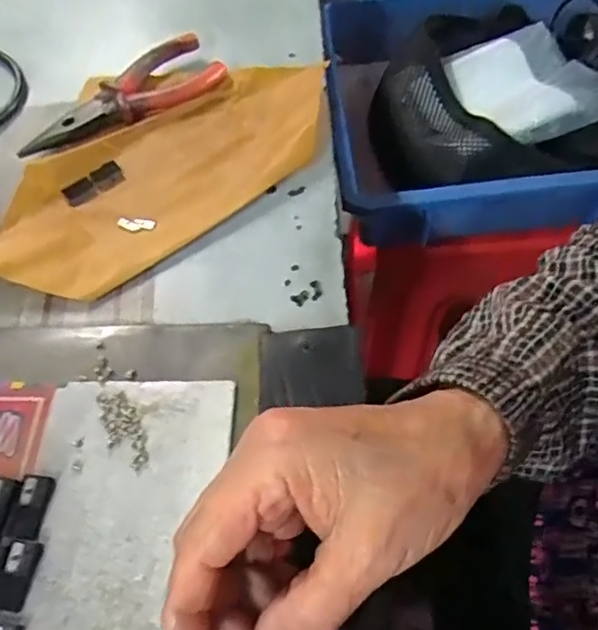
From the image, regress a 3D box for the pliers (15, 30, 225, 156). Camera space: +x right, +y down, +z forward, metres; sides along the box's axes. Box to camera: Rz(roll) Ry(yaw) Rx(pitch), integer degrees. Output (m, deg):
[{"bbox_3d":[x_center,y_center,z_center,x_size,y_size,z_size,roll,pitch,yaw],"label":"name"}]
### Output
[{"bbox_3d":[-0.120,-0.146,0.400,0.136,0.013,0.052,-28,61,-12],"label":"pliers"}]

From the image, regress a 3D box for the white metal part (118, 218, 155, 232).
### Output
[{"bbox_3d":[-0.098,-0.055,0.359,0.025,0.004,0.008,8,60,9],"label":"white metal part"}]

